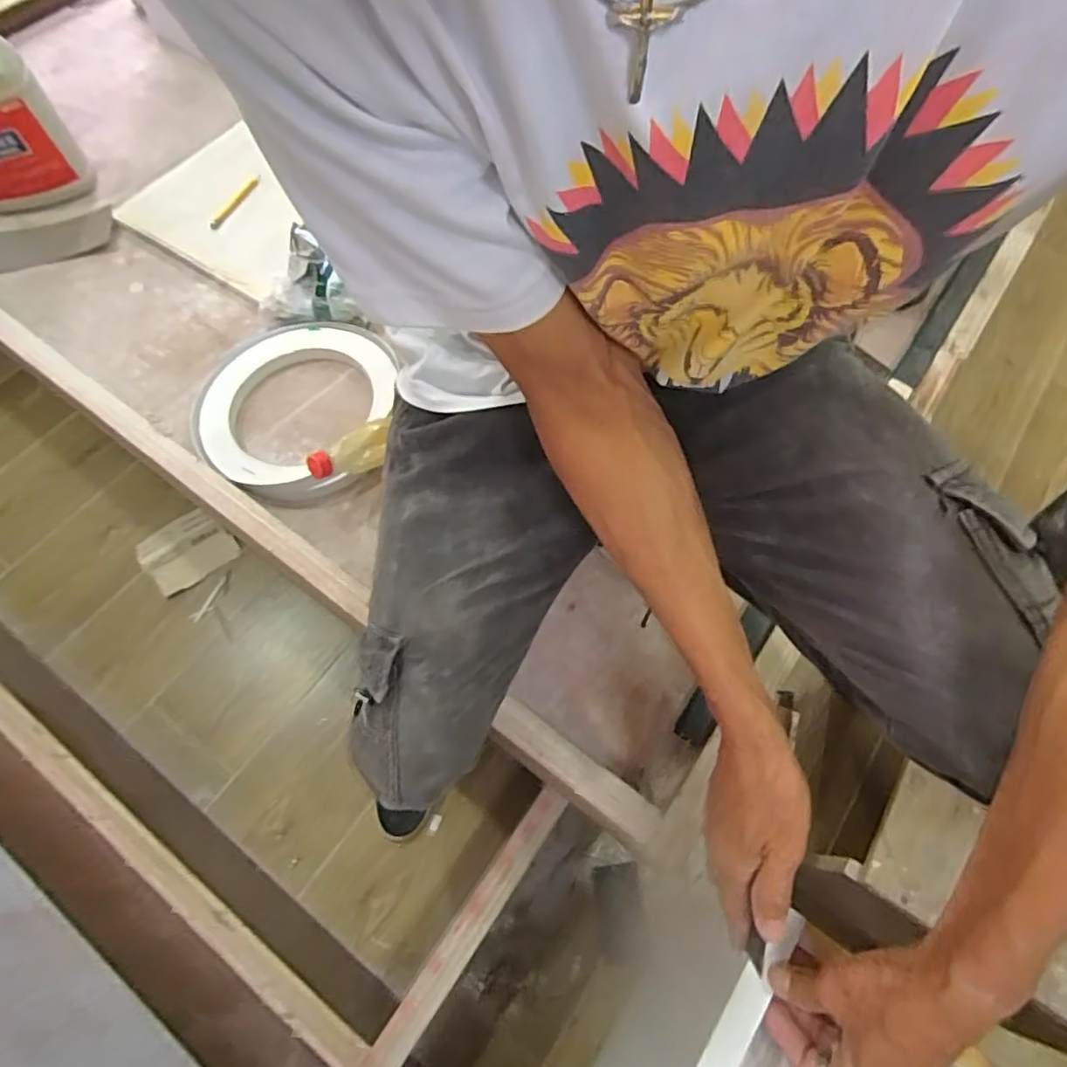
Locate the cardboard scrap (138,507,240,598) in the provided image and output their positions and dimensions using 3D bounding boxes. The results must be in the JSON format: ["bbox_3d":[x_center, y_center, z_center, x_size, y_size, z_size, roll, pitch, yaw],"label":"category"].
[{"bbox_3d":[-0.621,0.031,1.101,0.122,0.035,0.140,41,71,18],"label":"cardboard scrap"}]

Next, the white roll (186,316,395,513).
[{"bbox_3d":[-0.323,-0.167,0.811,0.245,0.034,0.290,7,64,3],"label":"white roll"}]

